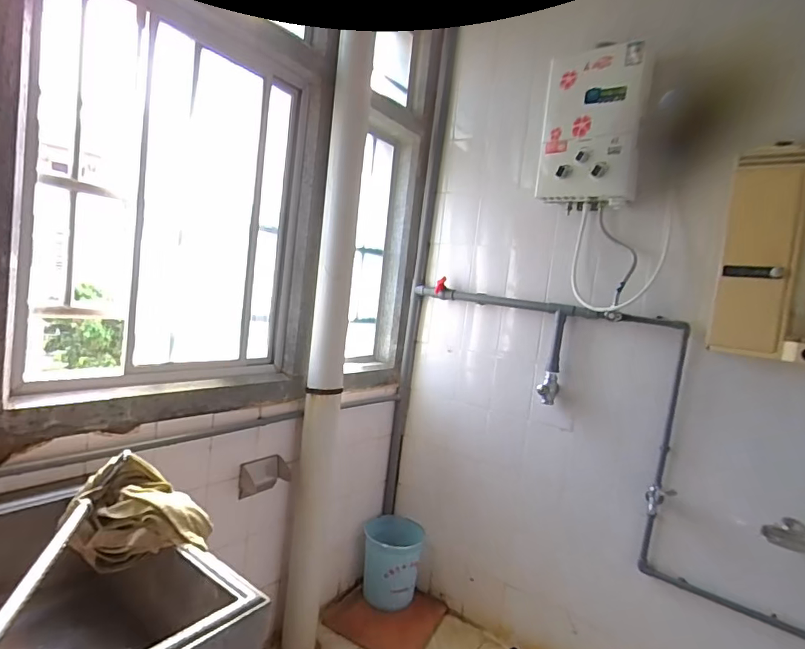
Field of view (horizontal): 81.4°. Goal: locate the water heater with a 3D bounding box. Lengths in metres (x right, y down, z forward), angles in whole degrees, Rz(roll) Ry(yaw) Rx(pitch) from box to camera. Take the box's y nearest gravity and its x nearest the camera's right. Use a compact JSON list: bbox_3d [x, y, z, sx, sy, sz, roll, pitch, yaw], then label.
[{"bbox_3d":[0.597,-0.623,1.477,0.290,0.468,0.139,8,4,22],"label":"water heater"}]

